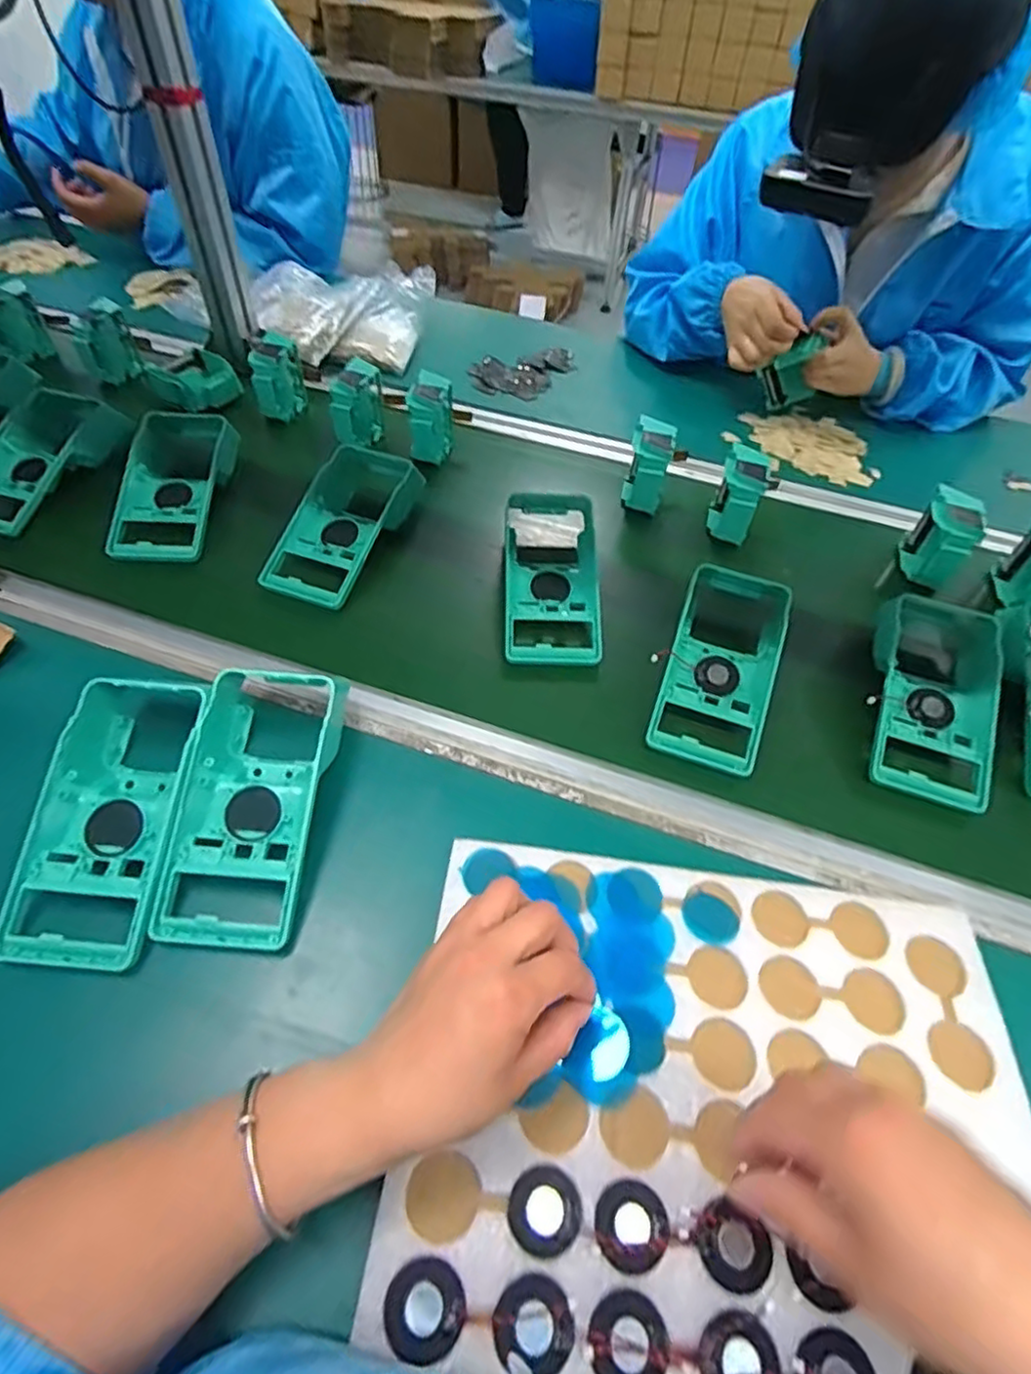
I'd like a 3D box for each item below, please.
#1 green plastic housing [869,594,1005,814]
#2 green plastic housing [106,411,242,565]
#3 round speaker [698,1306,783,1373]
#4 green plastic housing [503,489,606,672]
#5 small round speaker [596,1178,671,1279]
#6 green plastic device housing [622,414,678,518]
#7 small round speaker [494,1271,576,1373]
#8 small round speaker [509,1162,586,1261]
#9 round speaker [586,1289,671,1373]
[{"bbox_3d":[0.333,0.004,0.511,0.085,0.047,0.192,17,52,9],"label":"green plastic housing"},{"bbox_3d":[-0.324,-0.200,0.621,0.091,0.053,0.205,3,51,-2],"label":"green plastic housing"},{"bbox_3d":[0.096,0.288,0.273,0.033,0.004,0.033,2,51,-2],"label":"round speaker"},{"bbox_3d":[0.032,-0.104,0.564,0.082,0.030,0.184,3,51,-2],"label":"green plastic housing"},{"bbox_3d":[0.055,0.254,0.302,0.032,0.005,0.033,27,58,18],"label":"small round speaker"},{"bbox_3d":[0.134,-0.222,0.657,0.043,0.073,0.058,15,53,7],"label":"green plastic device housing"},{"bbox_3d":[0.009,0.277,0.279,0.033,0.005,0.031,2,51,-2],"label":"small round speaker"},{"bbox_3d":[0.014,0.247,0.302,0.033,0.006,0.033,26,58,18],"label":"small round speaker"},{"bbox_3d":[0.049,0.283,0.277,0.034,0.004,0.032,-8,52,-10],"label":"round speaker"}]

